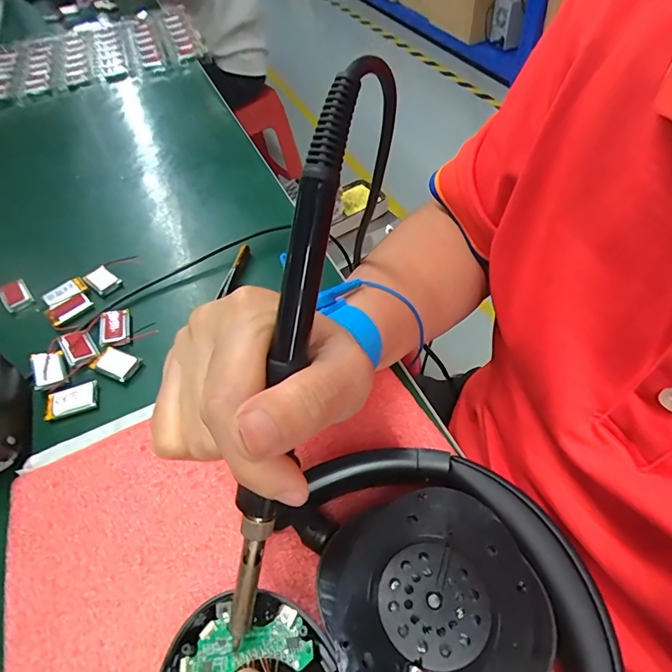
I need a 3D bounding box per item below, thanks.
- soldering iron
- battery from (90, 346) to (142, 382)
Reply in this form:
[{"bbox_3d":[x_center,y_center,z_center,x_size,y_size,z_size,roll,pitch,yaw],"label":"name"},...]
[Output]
[{"bbox_3d":[-0.013,0.013,0.156,0.022,0.205,0.017,17,10,17],"label":"soldering iron"},{"bbox_3d":[-0.152,0.018,0.303,0.030,0.004,0.019,16,56,18],"label":"battery"}]

